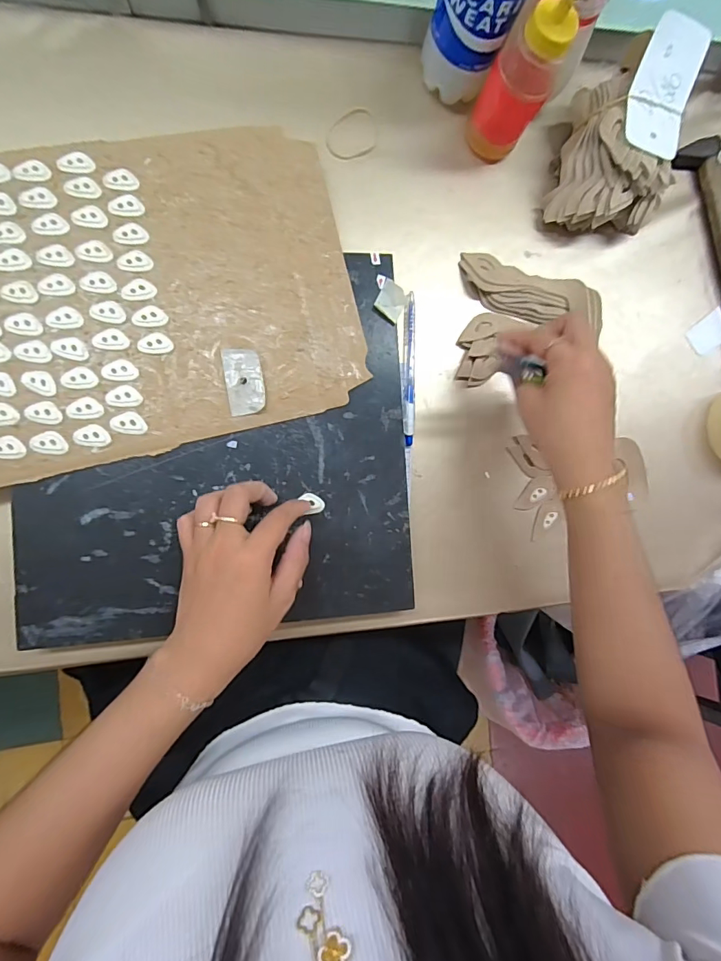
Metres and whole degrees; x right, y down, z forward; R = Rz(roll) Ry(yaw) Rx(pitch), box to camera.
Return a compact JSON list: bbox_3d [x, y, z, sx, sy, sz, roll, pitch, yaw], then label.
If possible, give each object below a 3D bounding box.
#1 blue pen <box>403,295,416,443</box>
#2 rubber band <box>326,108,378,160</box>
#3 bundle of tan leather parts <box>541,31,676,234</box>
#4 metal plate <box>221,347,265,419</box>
[{"bbox_3d":[0.044,-0.101,0.417,0.013,0.011,0.136,1,89,-10],"label":"blue pen"},{"bbox_3d":[-0.007,-0.312,0.416,0.056,0.005,0.041,-36,95,-8],"label":"rubber band"},{"bbox_3d":[0.235,-0.296,0.422,0.099,0.070,0.124,12,87,-9],"label":"bundle of tan leather parts"},{"bbox_3d":[-0.092,-0.079,0.365,0.028,0.004,0.052,-9,91,-10],"label":"metal plate"}]

